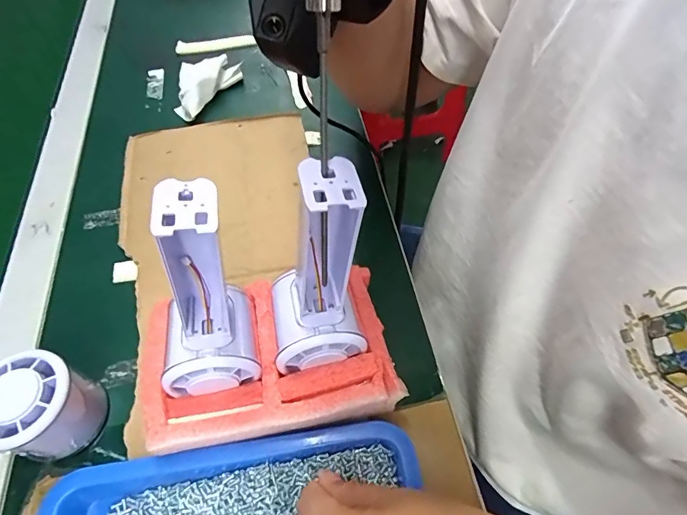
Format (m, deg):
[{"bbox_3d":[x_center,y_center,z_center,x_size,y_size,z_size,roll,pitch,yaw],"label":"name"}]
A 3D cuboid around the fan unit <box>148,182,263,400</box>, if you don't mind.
[{"bbox_3d":[-0.082,0.023,0.222,0.060,0.124,0.059,-3,57,-2],"label":"fan unit"}]

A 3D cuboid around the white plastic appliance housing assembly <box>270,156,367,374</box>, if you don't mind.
[{"bbox_3d":[-0.018,0.011,0.228,0.057,0.121,0.055,-10,57,-7],"label":"white plastic appliance housing assembly"}]

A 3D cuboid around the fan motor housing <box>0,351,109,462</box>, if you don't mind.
[{"bbox_3d":[-0.191,0.097,0.269,0.054,0.058,0.054,0,57,0],"label":"fan motor housing"}]

